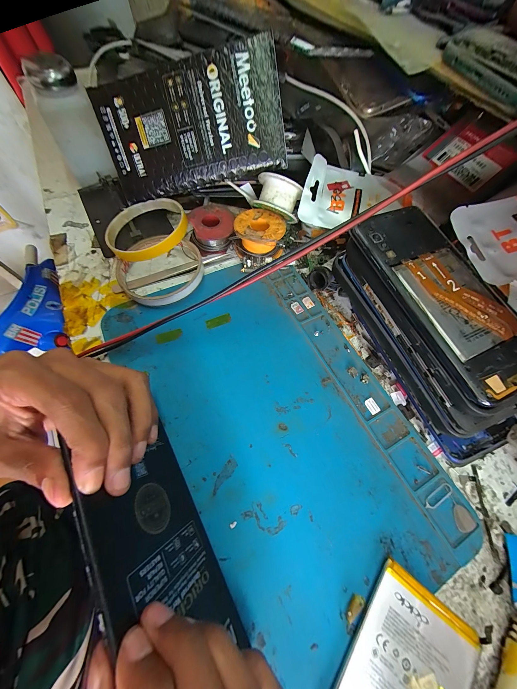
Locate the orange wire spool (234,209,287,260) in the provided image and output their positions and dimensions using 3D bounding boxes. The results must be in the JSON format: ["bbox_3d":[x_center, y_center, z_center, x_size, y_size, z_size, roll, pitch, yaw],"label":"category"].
[{"bbox_3d":[0.001,-0.115,0.255,0.051,0.029,0.050,1,65,-2],"label":"orange wire spool"}]

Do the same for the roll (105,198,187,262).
[{"bbox_3d":[-0.114,-0.119,0.241,0.080,0.012,0.084,-21,61,-1],"label":"roll"}]

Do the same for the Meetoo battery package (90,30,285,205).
[{"bbox_3d":[-0.066,-0.205,0.226,0.172,0.093,0.024,-8,31,8],"label":"Meetoo battery package"}]

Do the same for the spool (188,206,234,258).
[{"bbox_3d":[-0.050,-0.125,0.259,0.045,0.027,0.044,-6,65,-6],"label":"spool"}]

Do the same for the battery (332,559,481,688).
[{"bbox_3d":[0.082,0.186,0.131,0.064,0.005,0.085,35,68,13],"label":"battery"}]

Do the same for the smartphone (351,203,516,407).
[{"bbox_3d":[0.136,-0.038,0.173,0.075,0.011,0.155,-23,72,-14],"label":"smartphone"}]

